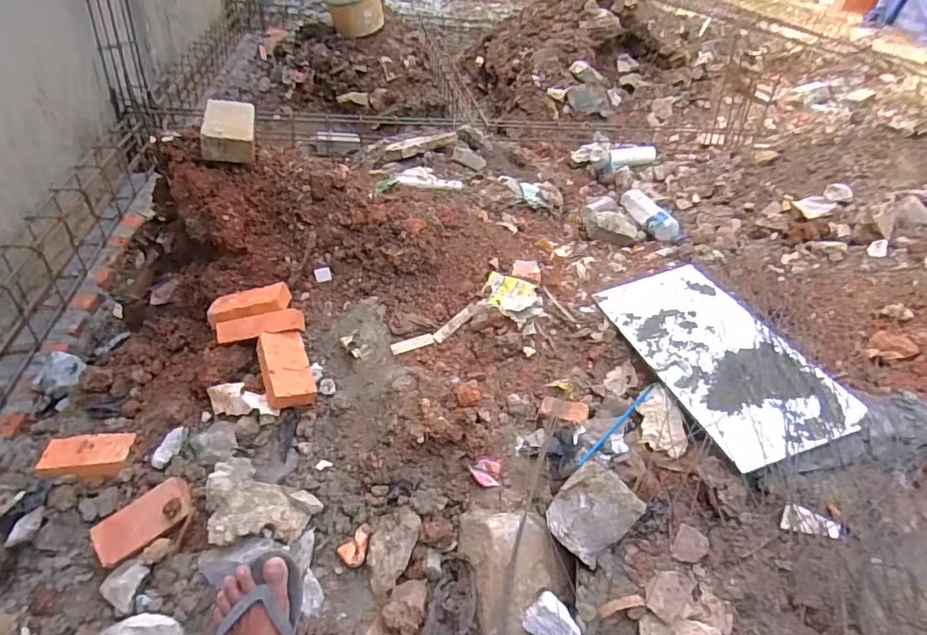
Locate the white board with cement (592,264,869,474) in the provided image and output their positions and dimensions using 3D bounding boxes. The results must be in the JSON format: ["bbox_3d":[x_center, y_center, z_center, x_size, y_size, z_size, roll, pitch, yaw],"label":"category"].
[{"bbox_3d":[0.464,0.053,0.982,0.246,0.013,0.497,-14,36,-5],"label":"white board with cement"}]

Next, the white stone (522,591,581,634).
[{"bbox_3d":[0.133,0.443,0.768,0.080,0.044,0.061,18,40,14],"label":"white stone"}]

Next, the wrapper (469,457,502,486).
[{"bbox_3d":[0.037,0.258,0.875,0.050,0.011,0.047,11,59,7],"label":"wrapper"}]

